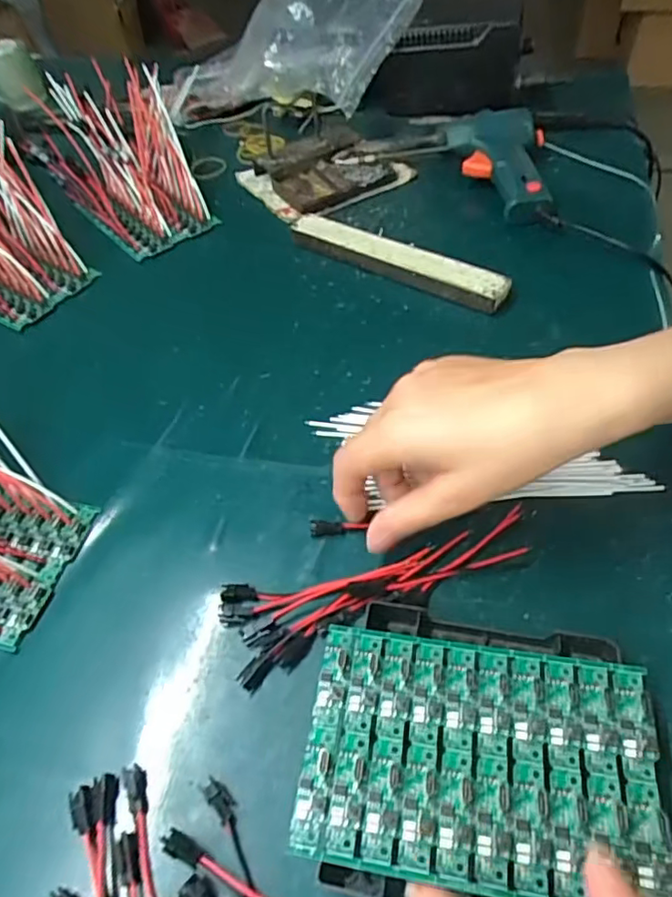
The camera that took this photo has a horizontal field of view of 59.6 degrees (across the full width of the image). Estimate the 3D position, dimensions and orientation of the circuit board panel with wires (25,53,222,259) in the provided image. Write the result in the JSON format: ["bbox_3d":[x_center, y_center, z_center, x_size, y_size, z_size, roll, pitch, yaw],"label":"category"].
[{"bbox_3d":[-0.219,-0.284,0.573,0.140,0.036,0.235,-22,78,-7],"label":"circuit board panel with wires"}]

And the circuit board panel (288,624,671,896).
[{"bbox_3d":[0.058,0.125,0.240,0.138,0.004,0.091,6,51,9],"label":"circuit board panel"}]

